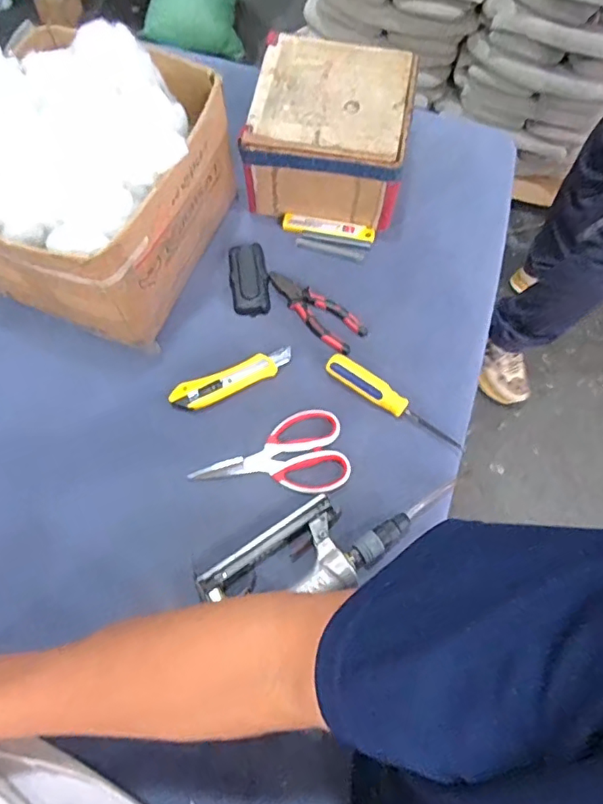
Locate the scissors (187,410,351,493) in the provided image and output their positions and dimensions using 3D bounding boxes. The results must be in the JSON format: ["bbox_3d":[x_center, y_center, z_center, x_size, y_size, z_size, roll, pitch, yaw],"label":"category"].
[{"bbox_3d":[-0.038,0.072,0.657,0.184,0.007,0.101,-12,68,-5],"label":"scissors"}]

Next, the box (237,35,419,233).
[{"bbox_3d":[0.041,-0.379,0.769,0.211,0.122,0.225,9,67,4],"label":"box"}]

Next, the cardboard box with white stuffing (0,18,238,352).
[{"bbox_3d":[-0.262,-0.268,0.671,0.275,0.226,0.304,15,68,6],"label":"cardboard box with white stuffing"}]

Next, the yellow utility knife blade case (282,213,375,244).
[{"bbox_3d":[0.040,-0.255,0.783,0.134,0.005,0.032,12,68,5],"label":"yellow utility knife blade case"}]

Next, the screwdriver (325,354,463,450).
[{"bbox_3d":[0.116,-0.002,0.678,0.189,0.018,0.032,32,71,12],"label":"screwdriver"}]

